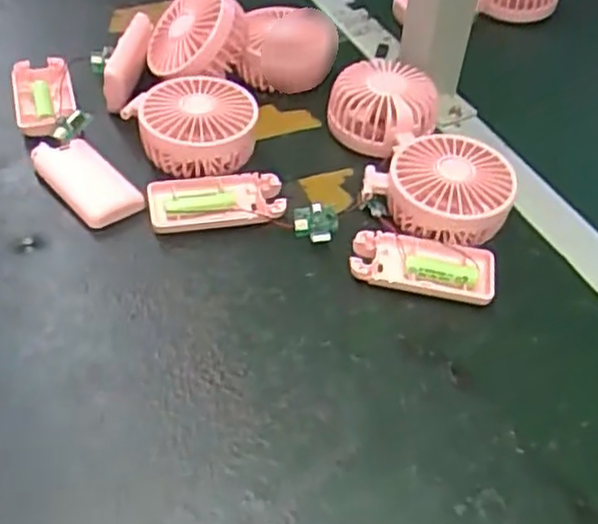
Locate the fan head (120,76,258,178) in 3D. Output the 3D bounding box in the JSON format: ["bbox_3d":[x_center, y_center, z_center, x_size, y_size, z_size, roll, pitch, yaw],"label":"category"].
[{"bbox_3d":[-0.083,-0.102,0.540,0.099,0.043,0.080,1,46,-5],"label":"fan head"}]

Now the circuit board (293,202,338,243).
[{"bbox_3d":[0.012,-0.027,0.497,0.031,0.008,0.027,6,79,-10],"label":"circuit board"}]

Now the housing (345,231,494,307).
[{"bbox_3d":[0.083,0.004,0.484,0.094,0.016,0.044,10,45,3],"label":"housing"}]

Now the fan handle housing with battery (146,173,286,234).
[{"bbox_3d":[-0.059,-0.043,0.509,0.093,0.017,0.040,-5,47,-12],"label":"fan handle housing with battery"}]

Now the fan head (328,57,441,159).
[{"bbox_3d":[0.066,-0.122,0.579,0.086,0.048,0.087,12,46,5],"label":"fan head"}]

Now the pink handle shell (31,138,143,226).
[{"bbox_3d":[-0.150,-0.060,0.508,0.043,0.017,0.085,-31,56,-31],"label":"pink handle shell"}]

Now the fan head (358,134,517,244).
[{"bbox_3d":[0.104,-0.053,0.517,0.098,0.046,0.083,35,52,25],"label":"fan head"}]

